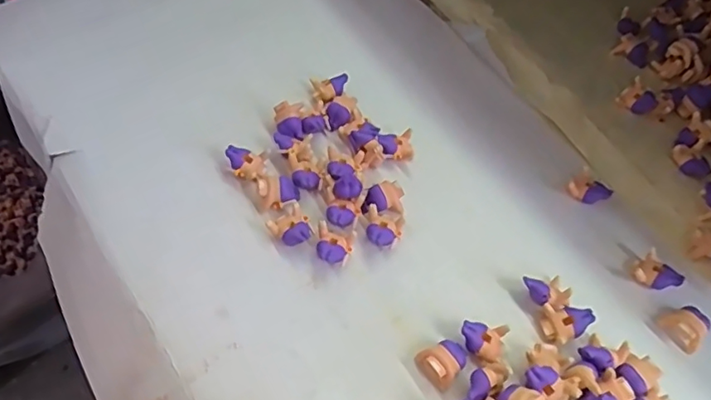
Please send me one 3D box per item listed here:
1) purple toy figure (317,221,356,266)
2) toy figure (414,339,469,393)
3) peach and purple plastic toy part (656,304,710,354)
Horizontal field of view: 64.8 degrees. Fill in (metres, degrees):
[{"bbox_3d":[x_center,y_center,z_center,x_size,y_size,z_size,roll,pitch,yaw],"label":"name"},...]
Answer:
[{"bbox_3d":[-0.015,0.031,0.378,0.025,0.014,0.027,16,57,6],"label":"purple toy figure"},{"bbox_3d":[0.055,0.099,0.340,0.029,0.015,0.025,-20,61,-17],"label":"toy figure"},{"bbox_3d":[0.216,0.081,0.361,0.026,0.012,0.027,-25,62,-19],"label":"peach and purple plastic toy part"}]

